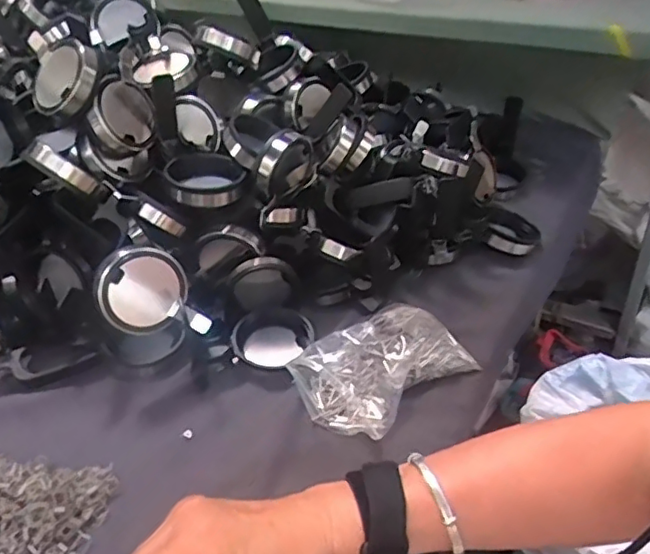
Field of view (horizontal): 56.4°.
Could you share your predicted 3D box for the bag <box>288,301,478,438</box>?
[{"bbox_3d":[0.046,0.071,0.507,0.135,0.033,0.093,-29,44,-29],"label":"bag"}]

